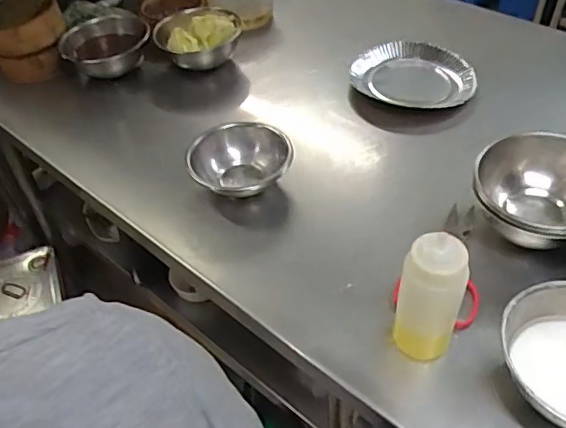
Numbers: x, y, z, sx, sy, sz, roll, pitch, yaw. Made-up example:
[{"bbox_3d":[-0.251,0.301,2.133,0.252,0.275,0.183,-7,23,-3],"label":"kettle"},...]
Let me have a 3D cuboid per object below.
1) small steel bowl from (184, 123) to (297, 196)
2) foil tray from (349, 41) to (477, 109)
[{"bbox_3d":[-0.062,-0.076,0.856,0.142,0.068,0.143,-2,46,2],"label":"small steel bowl"},{"bbox_3d":[0.240,-0.255,1.019,0.213,0.027,0.185,20,50,21],"label":"foil tray"}]

